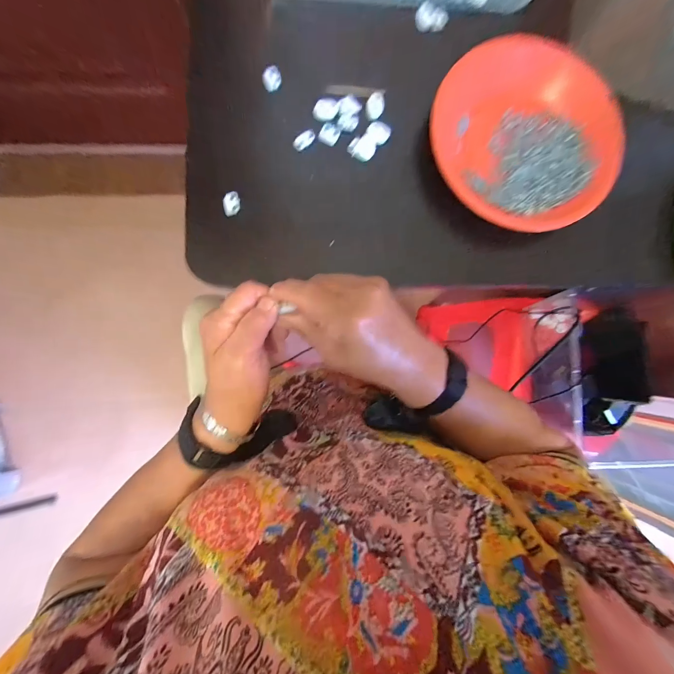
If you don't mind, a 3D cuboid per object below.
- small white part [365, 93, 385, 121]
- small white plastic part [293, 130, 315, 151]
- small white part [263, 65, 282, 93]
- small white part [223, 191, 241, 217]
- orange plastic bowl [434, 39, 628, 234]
[{"bbox_3d":[0.039,-0.237,0.299,0.018,0.008,0.024,17,84,-5],"label":"small white part"},{"bbox_3d":[-0.033,-0.199,0.295,0.024,0.007,0.010,-36,91,8],"label":"small white plastic part"},{"bbox_3d":[-0.066,-0.261,0.295,0.018,0.005,0.025,-3,86,-7],"label":"small white part"},{"bbox_3d":[-0.103,-0.130,0.286,0.015,0.004,0.023,2,86,-6],"label":"small white part"},{"bbox_3d":[0.195,-0.209,0.302,0.192,0.028,0.180,0,86,-6],"label":"orange plastic bowl"}]

